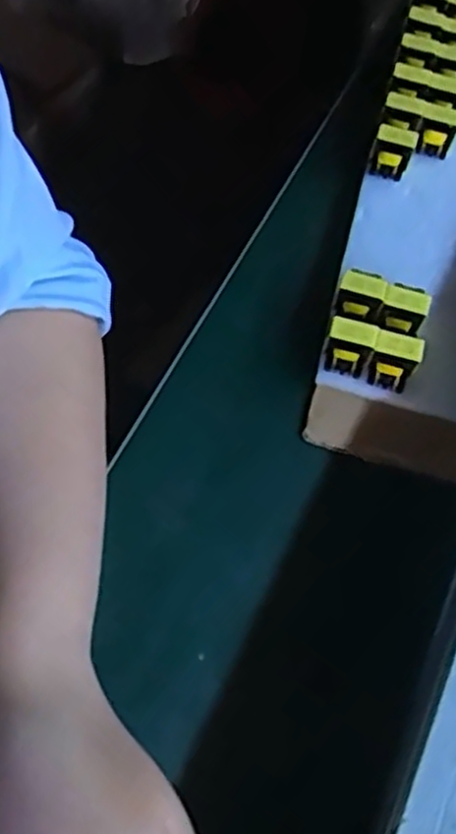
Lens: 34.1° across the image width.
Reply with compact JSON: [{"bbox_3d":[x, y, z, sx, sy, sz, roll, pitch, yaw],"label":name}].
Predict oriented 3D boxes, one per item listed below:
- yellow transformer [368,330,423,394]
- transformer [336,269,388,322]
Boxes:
[{"bbox_3d":[0.072,-0.023,0.326,0.019,0.024,0.017,18,65,9],"label":"yellow transformer"},{"bbox_3d":[0.060,-0.051,0.341,0.020,0.028,0.019,17,65,9],"label":"transformer"}]

